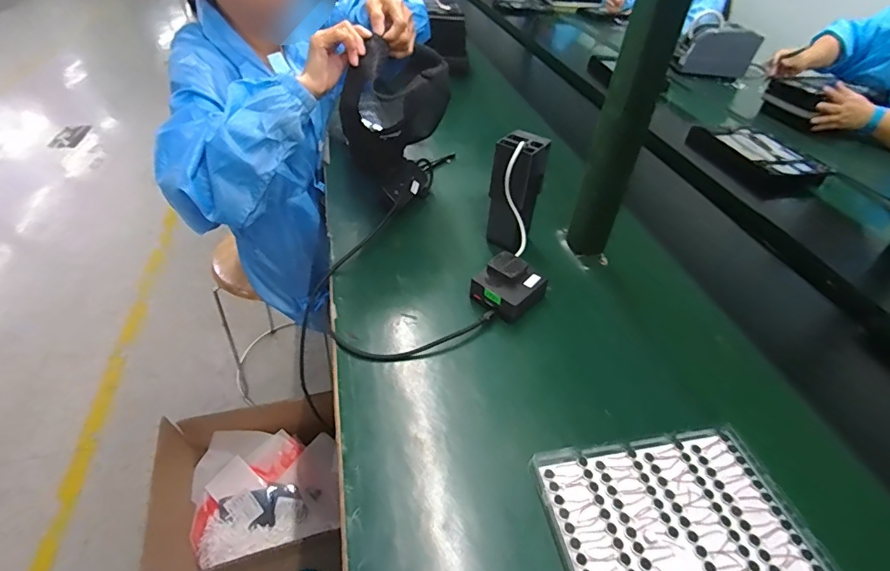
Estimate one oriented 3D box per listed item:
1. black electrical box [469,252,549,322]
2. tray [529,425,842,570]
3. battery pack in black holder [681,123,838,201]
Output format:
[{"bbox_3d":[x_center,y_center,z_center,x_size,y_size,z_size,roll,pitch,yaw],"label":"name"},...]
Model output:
[{"bbox_3d":[0.081,0.001,0.588,0.074,0.043,0.079,34,49,29],"label":"black electrical box"},{"bbox_3d":[0.201,0.209,0.392,0.216,0.008,0.167,-5,42,-11],"label":"tray"},{"bbox_3d":[0.658,-0.272,0.987,0.142,0.054,0.258,-7,43,-13],"label":"battery pack in black holder"}]

